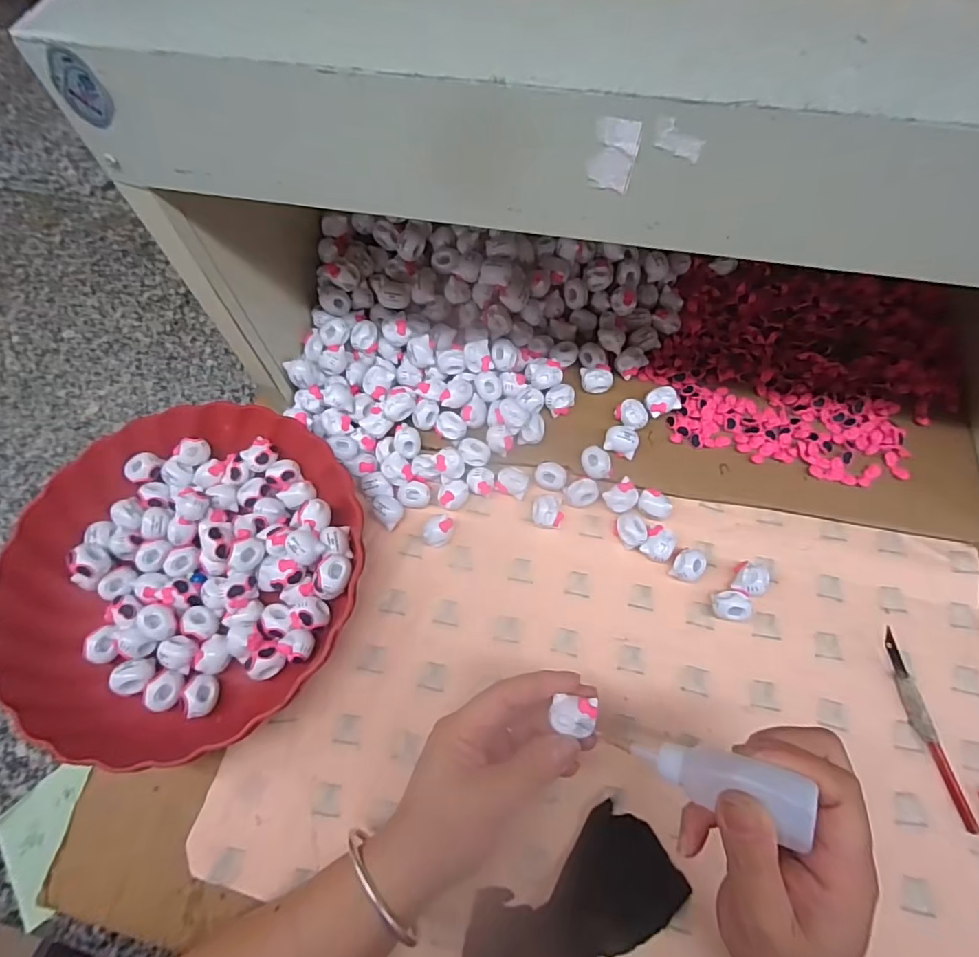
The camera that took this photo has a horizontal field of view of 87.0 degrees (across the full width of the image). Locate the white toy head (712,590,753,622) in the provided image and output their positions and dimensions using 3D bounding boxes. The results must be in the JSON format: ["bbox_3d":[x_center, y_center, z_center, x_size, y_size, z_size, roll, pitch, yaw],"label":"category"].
[{"bbox_3d":[0.172,0.092,0.371,0.025,0.020,0.021,7,65,5],"label":"white toy head"}]

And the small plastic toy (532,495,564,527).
[{"bbox_3d":[0.044,0.025,0.394,0.023,0.019,0.025,-1,65,2],"label":"small plastic toy"}]

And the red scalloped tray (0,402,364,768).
[{"bbox_3d":[-0.211,0.057,0.367,0.230,0.051,0.236,-42,70,-16],"label":"red scalloped tray"}]

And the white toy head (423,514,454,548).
[{"bbox_3d":[-0.038,0.041,0.393,0.018,0.020,0.025,41,73,19],"label":"white toy head"}]

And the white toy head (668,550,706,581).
[{"bbox_3d":[0.147,0.065,0.382,0.025,0.017,0.021,-39,69,-15],"label":"white toy head"}]

